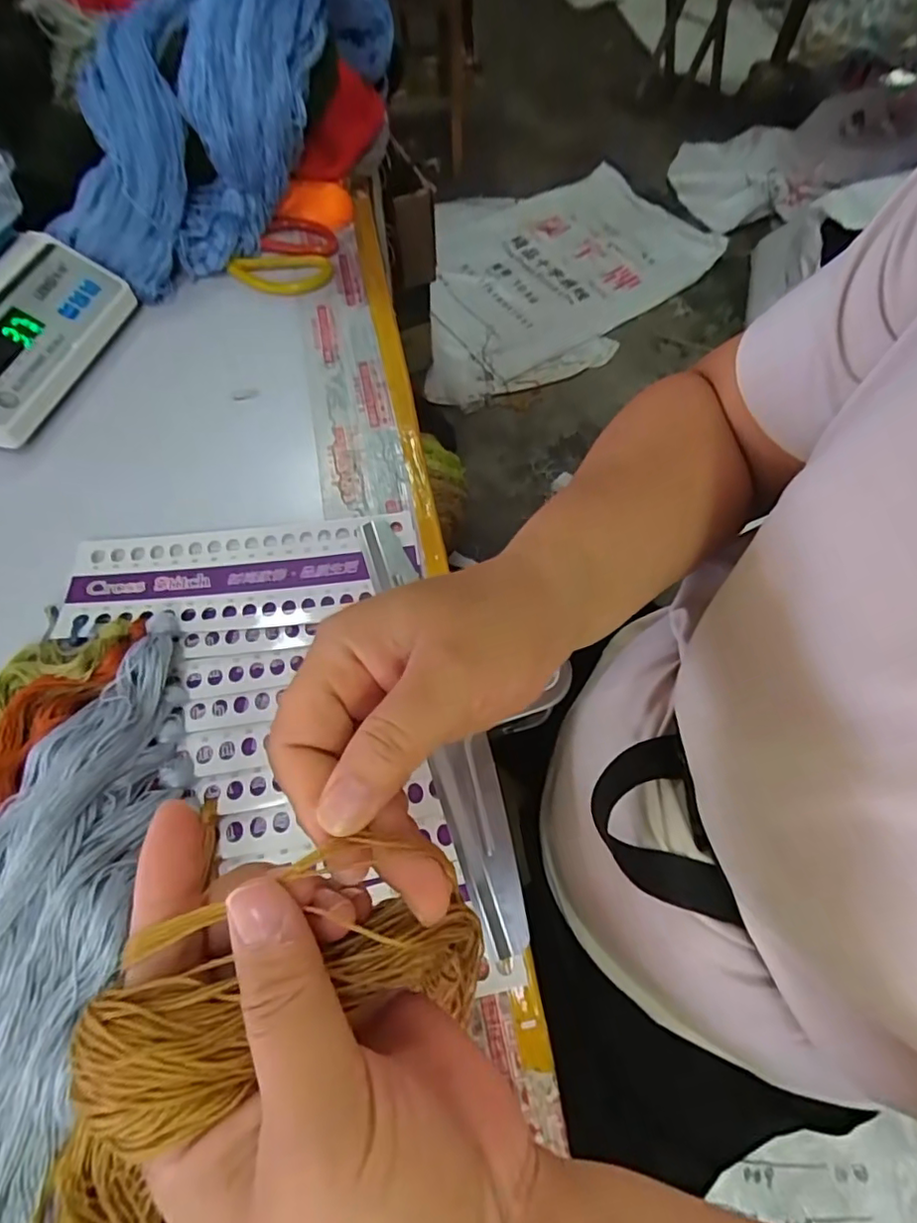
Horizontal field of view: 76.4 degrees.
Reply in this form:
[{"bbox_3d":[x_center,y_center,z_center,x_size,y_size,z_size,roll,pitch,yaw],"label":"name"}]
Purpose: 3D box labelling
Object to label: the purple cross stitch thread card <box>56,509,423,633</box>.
[{"bbox_3d":[-0.153,-0.028,0.421,0.242,0.009,0.082,-6,64,-6],"label":"purple cross stitch thread card"}]

